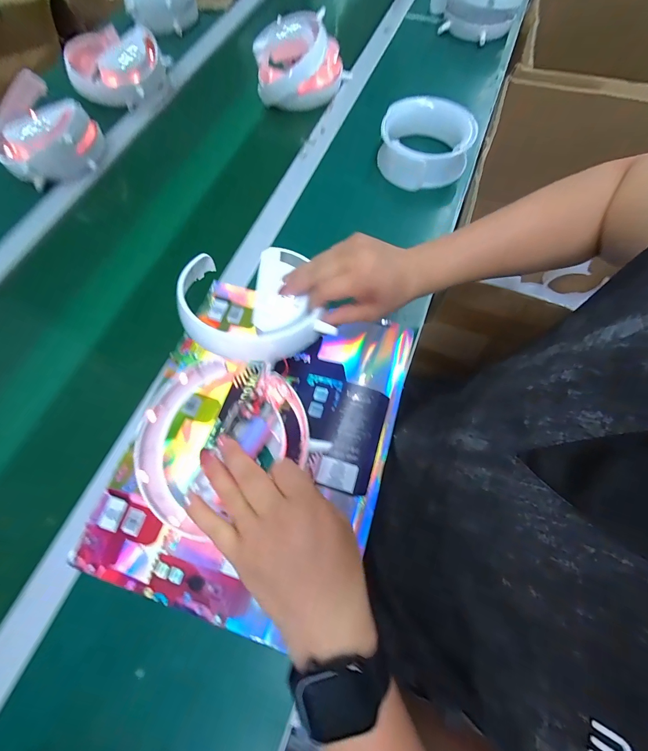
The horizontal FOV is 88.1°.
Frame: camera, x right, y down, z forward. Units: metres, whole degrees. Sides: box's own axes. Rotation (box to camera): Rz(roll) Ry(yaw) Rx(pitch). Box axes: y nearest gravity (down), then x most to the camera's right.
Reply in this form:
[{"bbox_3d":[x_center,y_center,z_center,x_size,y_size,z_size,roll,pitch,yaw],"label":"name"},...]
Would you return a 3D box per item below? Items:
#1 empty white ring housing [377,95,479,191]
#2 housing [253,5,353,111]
[{"bbox_3d":[0.164,-0.376,0.543,0.139,0.064,0.135,0,68,0],"label":"empty white ring housing"},{"bbox_3d":[-0.044,-0.604,0.637,0.171,0.085,0.173,-5,67,0],"label":"housing"}]

